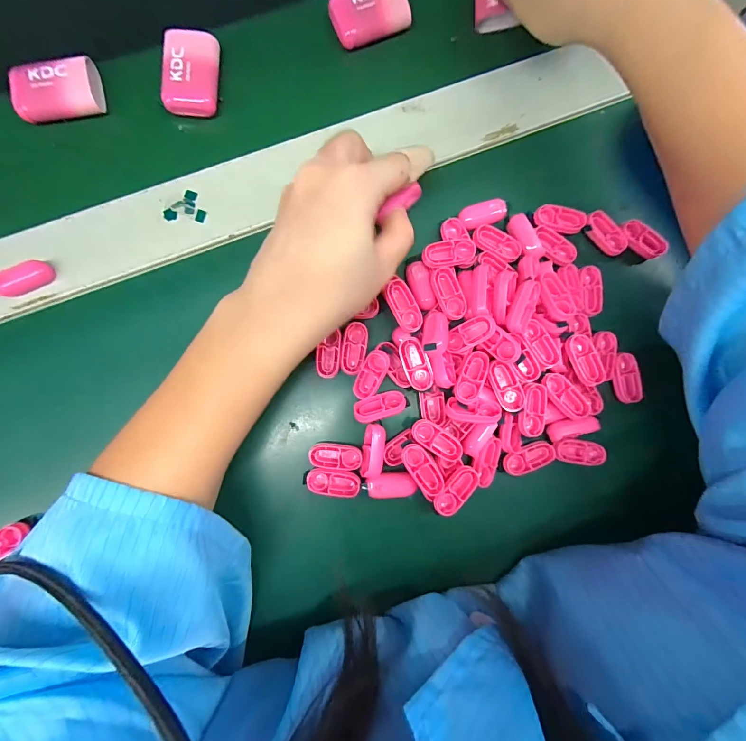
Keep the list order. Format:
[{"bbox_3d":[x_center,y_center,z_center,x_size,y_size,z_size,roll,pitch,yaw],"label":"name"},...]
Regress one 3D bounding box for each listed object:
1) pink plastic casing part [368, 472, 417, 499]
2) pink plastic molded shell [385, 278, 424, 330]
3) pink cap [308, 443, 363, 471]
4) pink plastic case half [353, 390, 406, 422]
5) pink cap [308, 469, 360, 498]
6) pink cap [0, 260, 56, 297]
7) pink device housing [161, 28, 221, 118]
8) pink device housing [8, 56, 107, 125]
[{"bbox_3d":[0.012,0.073,0.231,0.030,0.004,0.016,-3,87,-2],"label":"pink plastic casing part"},{"bbox_3d":[0.019,-0.040,0.231,0.016,0.012,0.033,-30,88,-3],"label":"pink plastic molded shell"},{"bbox_3d":[-0.024,0.056,0.232,0.033,0.007,0.015,7,86,-1],"label":"pink cap"},{"bbox_3d":[0.005,0.023,0.232,0.034,0.005,0.015,-18,87,-2],"label":"pink plastic case half"},{"bbox_3d":[-0.025,0.072,0.233,0.033,0.011,0.016,10,86,-1],"label":"pink cap"},{"bbox_3d":[-0.218,-0.056,0.223,0.032,0.012,0.013,-33,88,-3],"label":"pink cap"},{"bbox_3d":[-0.121,-0.198,0.240,0.034,0.011,0.051,2,87,-1],"label":"pink device housing"},{"bbox_3d":[-0.206,-0.182,0.236,0.051,0.015,0.033,-14,87,-2],"label":"pink device housing"}]

